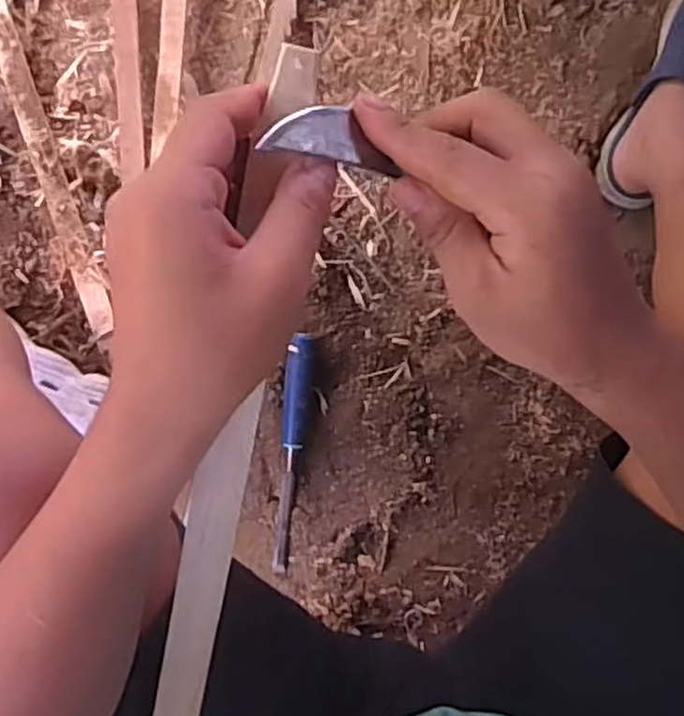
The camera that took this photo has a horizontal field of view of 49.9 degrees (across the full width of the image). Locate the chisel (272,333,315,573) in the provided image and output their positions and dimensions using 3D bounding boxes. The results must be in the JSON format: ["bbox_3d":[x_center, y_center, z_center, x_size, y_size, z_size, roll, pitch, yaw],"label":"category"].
[{"bbox_3d":[-0.047,0.091,0.713,0.026,0.028,0.226,4,94,-8],"label":"chisel"}]

